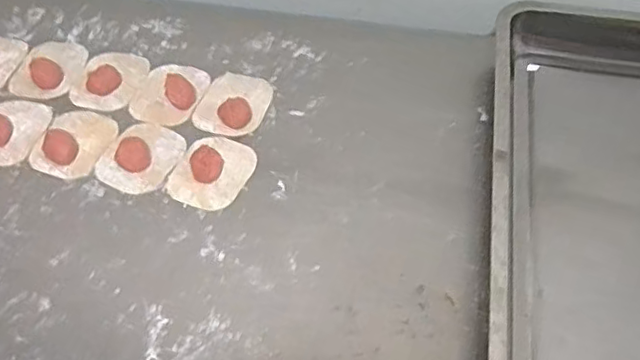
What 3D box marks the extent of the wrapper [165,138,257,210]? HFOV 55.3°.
[{"bbox_3d":[-0.109,-0.013,0.613,0.071,0.020,0.084,23,61,14],"label":"wrapper"}]

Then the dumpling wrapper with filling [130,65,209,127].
[{"bbox_3d":[-0.166,-0.101,0.674,0.072,0.017,0.088,14,59,9],"label":"dumpling wrapper with filling"}]

